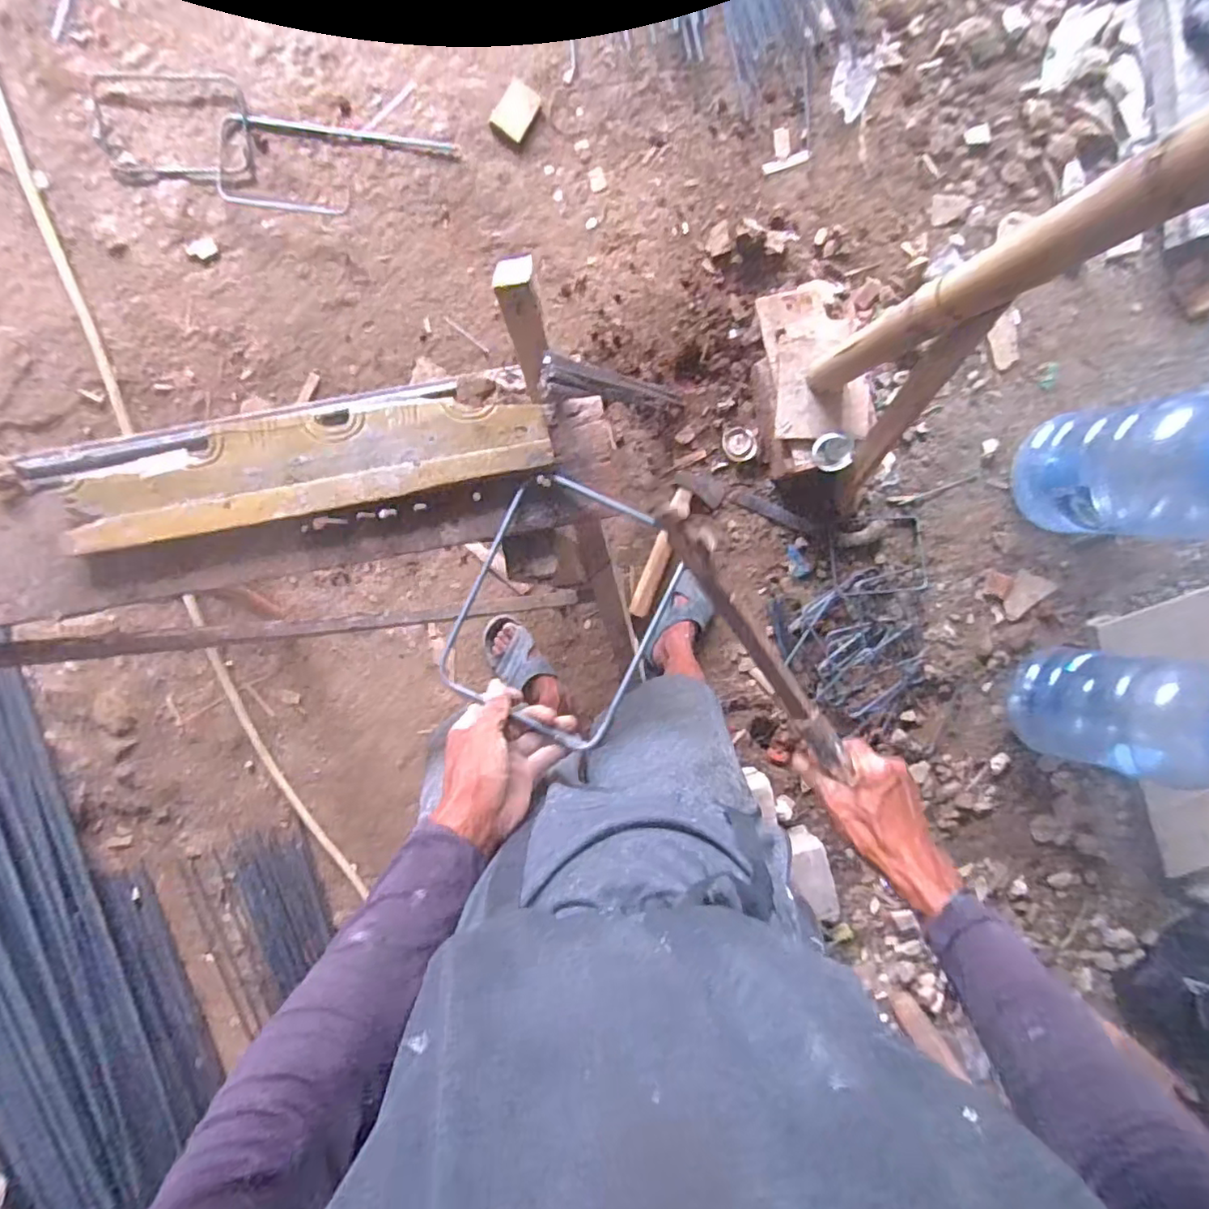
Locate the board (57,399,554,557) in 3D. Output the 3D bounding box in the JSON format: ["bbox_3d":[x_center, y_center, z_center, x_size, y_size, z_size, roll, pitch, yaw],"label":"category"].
[{"bbox_3d":[-0.265,-0.125,0.542,0.424,0.023,0.075,-12,98,-4],"label":"board"}]

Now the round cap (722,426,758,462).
[{"bbox_3d":[0.302,-0.357,1.331,0.066,0.019,0.078,-31,99,-1],"label":"round cap"}]

